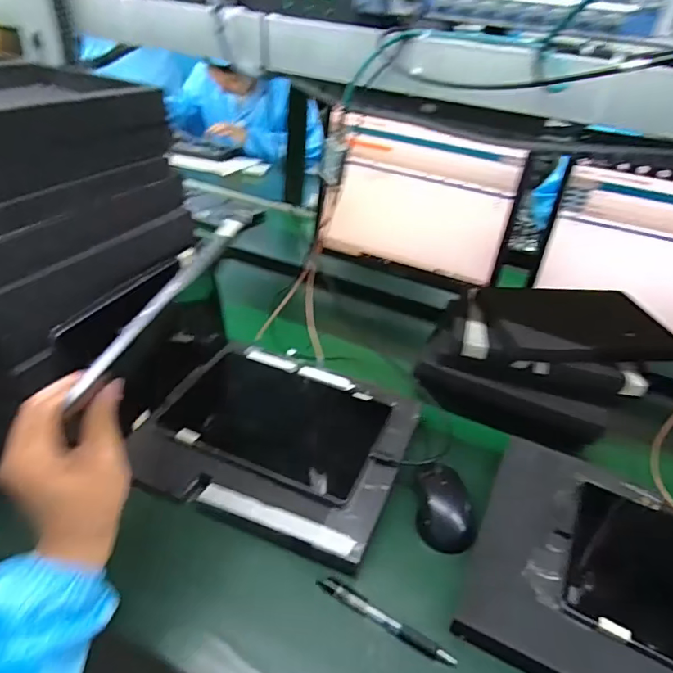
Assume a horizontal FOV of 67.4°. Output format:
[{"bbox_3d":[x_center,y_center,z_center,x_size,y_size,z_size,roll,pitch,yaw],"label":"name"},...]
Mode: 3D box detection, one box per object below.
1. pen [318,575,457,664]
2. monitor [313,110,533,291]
[{"bbox_3d":[0.045,0.267,0.477,0.139,0.009,0.016,23,38,24],"label":"pen"},{"bbox_3d":[0.136,-0.236,0.906,0.347,0.248,0.045,18,36,17],"label":"monitor"}]

